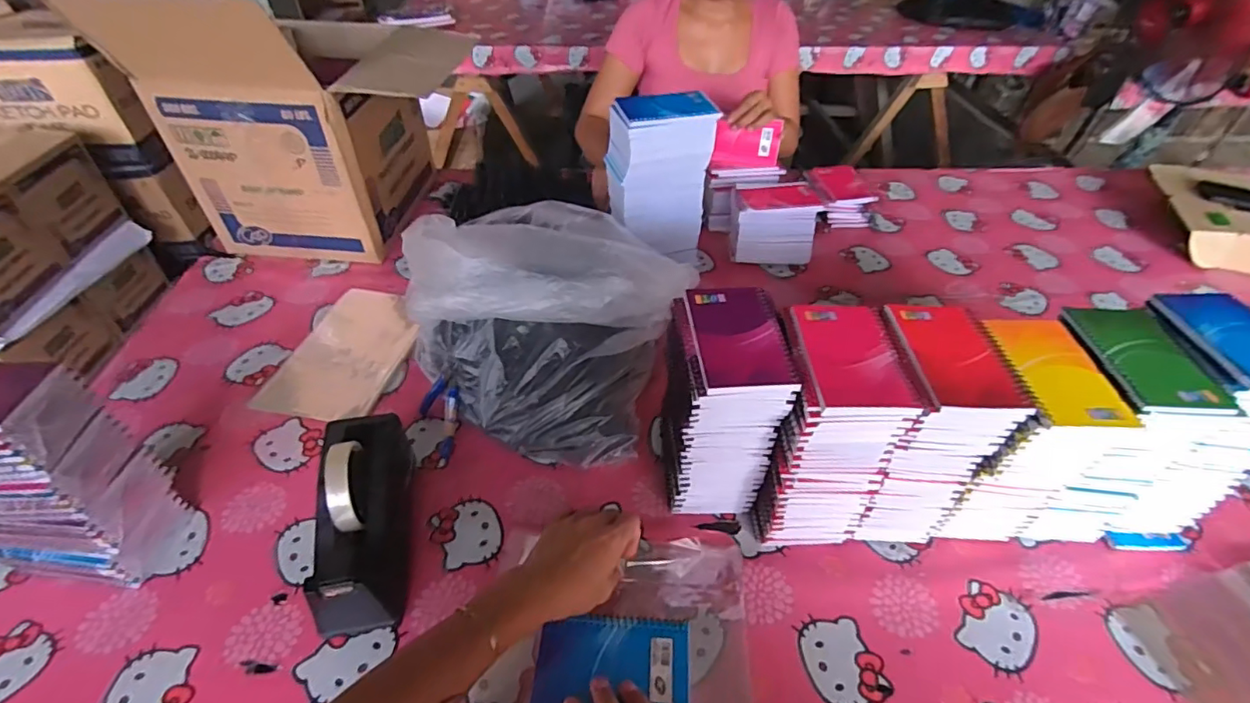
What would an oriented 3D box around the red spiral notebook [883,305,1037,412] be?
[{"bbox_3d":[0.298,0.001,0.507,0.089,0.016,0.118,-1,44,-2],"label":"red spiral notebook"}]

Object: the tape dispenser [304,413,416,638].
[{"bbox_3d":[-0.271,0.164,0.579,0.079,0.123,0.204,-6,45,-8],"label":"tape dispenser"}]

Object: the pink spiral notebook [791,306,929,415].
[{"bbox_3d":[0.204,0.001,0.499,0.089,0.014,0.124,0,44,-2],"label":"pink spiral notebook"}]

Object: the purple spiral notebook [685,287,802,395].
[{"bbox_3d":[0.103,-0.016,0.517,0.079,0.014,0.131,-2,44,-3],"label":"purple spiral notebook"}]

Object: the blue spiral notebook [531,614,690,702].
[{"bbox_3d":[-0.011,0.280,0.485,0.131,0.012,0.096,3,44,2],"label":"blue spiral notebook"}]

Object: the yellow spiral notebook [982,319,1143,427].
[{"bbox_3d":[0.385,0.014,0.507,0.085,0.014,0.129,1,44,-1],"label":"yellow spiral notebook"}]

